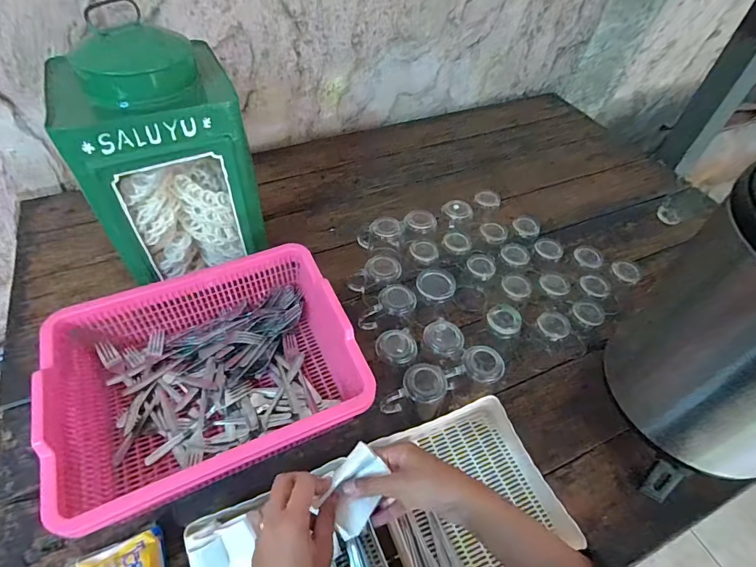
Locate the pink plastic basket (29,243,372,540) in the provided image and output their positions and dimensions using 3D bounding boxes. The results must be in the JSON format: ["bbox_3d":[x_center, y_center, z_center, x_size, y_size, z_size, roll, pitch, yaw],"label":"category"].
[{"bbox_3d":[-0.243,0.118,0.631,0.380,0.140,0.320,-18,53,-18],"label":"pink plastic basket"}]

